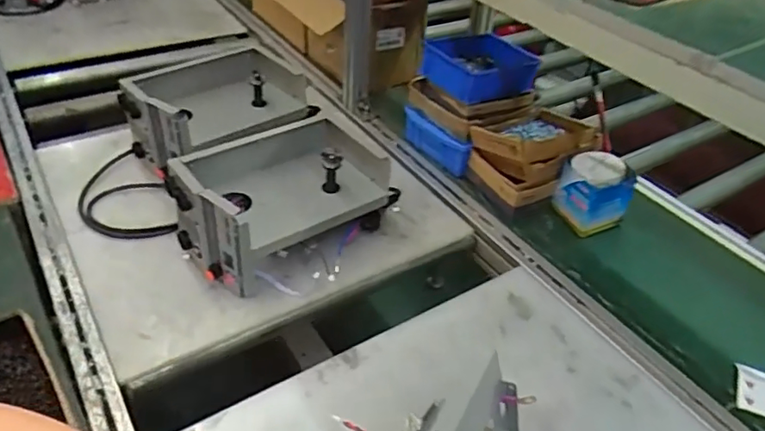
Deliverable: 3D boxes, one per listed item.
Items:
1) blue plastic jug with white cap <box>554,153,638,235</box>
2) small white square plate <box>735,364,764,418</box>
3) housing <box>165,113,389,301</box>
[{"bbox_3d":[0.360,-0.032,0.991,0.116,0.122,0.109,3,40,-3],"label":"blue plastic jug with white cap"},{"bbox_3d":[0.504,0.238,0.763,0.063,0.021,0.067,20,42,16],"label":"small white square plate"},{"bbox_3d":[-0.154,-0.025,0.886,0.295,0.155,0.182,-26,49,-32],"label":"housing"}]

